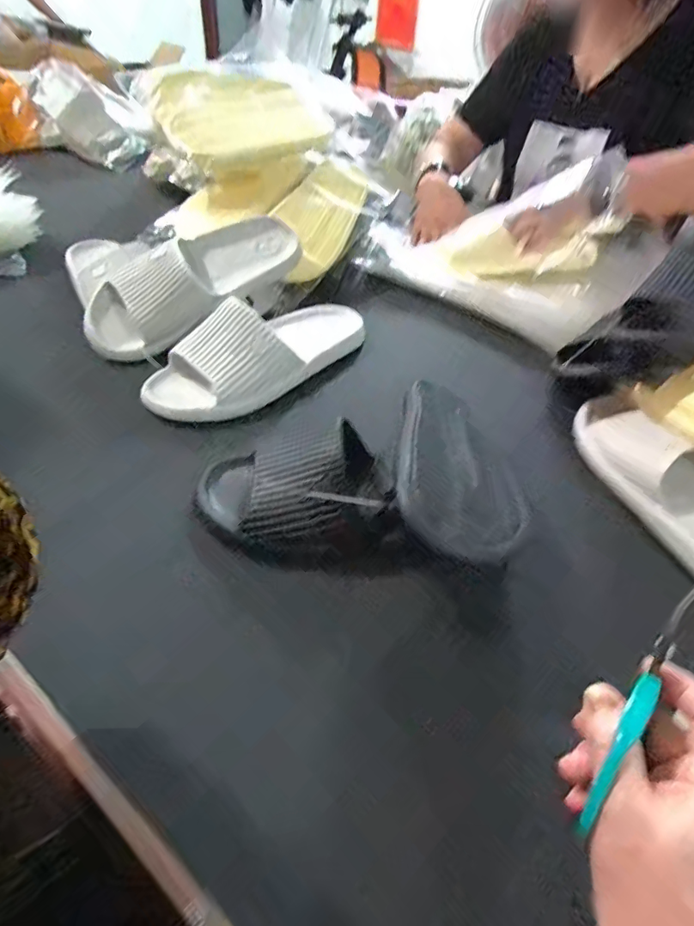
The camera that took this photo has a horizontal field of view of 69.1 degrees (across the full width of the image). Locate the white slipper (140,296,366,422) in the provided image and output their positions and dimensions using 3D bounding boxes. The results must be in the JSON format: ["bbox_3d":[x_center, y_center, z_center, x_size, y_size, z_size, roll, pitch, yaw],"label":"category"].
[{"bbox_3d":[-0.092,-0.133,0.567,0.282,0.067,0.108,-31,55,-30],"label":"white slipper"}]

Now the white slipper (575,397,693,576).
[{"bbox_3d":[0.326,0.014,0.469,0.102,0.060,0.277,-10,47,-14],"label":"white slipper"}]

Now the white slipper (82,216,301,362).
[{"bbox_3d":[-0.187,-0.224,0.604,0.280,0.084,0.104,-35,56,-15],"label":"white slipper"}]

